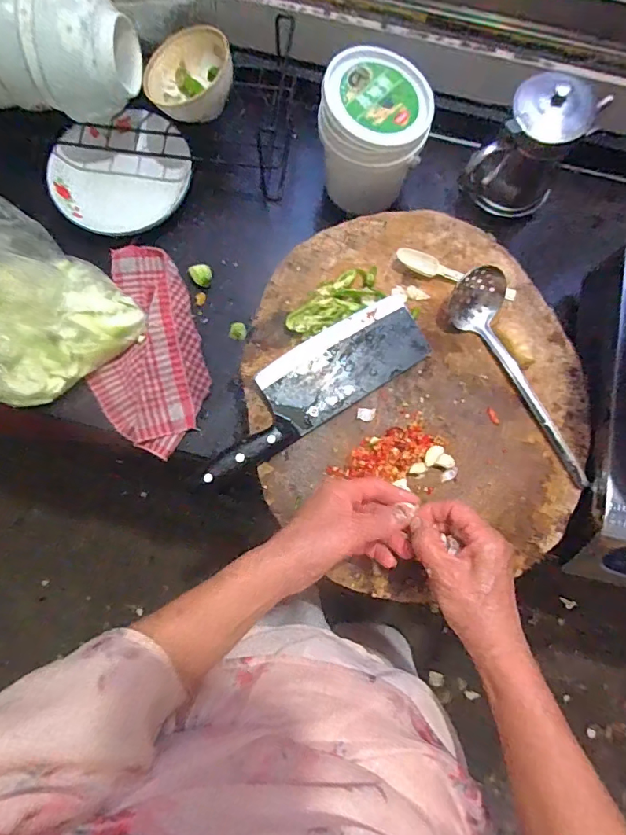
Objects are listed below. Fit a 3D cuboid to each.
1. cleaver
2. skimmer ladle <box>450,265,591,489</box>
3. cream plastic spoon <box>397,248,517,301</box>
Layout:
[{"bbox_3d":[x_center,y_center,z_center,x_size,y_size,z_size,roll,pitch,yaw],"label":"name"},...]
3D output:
[{"bbox_3d":[-0.005,-0.033,0.506,0.276,0.017,0.084,-32,80,-8],"label":"cleaver"},{"bbox_3d":[0.217,-0.039,0.499,0.063,0.036,0.252,-21,78,-6],"label":"skimmer ladle"},{"bbox_3d":[0.163,-0.160,0.536,0.142,0.016,0.029,22,78,4],"label":"cream plastic spoon"}]

